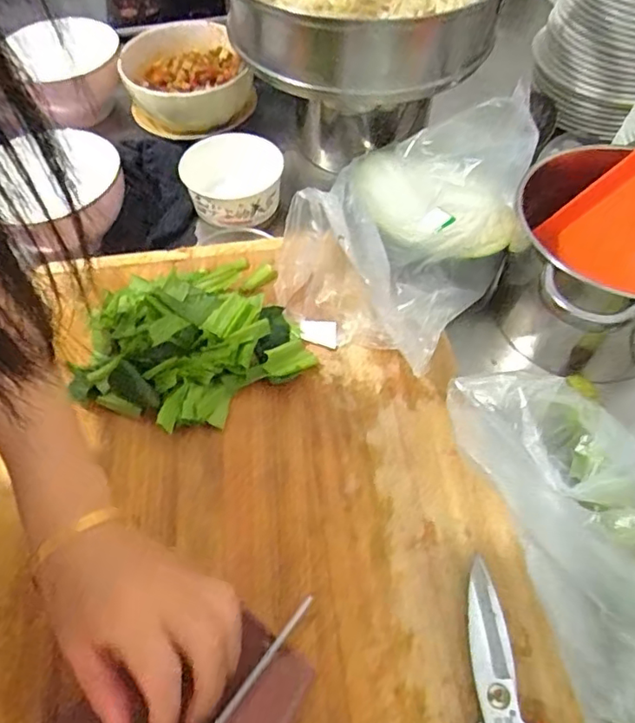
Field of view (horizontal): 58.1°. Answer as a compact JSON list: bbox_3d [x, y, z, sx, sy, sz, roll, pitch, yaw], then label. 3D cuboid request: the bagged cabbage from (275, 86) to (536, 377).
[{"bbox_3d":[0.076,-0.121,0.504,0.169,0.096,0.245,29,60,20],"label":"bagged cabbage"}]

